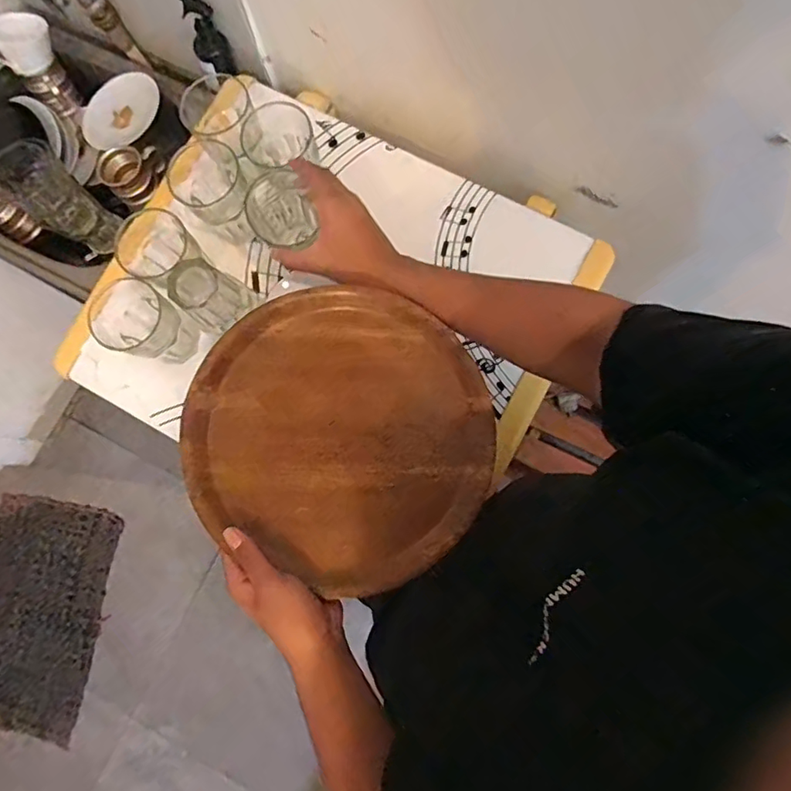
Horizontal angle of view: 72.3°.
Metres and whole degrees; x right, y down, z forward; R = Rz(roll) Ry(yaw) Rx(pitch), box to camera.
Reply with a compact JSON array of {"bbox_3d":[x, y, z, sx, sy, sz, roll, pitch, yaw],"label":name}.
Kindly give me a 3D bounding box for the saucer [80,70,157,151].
[{"bbox_3d":[-0.462,-0.478,0.914,0.083,0.014,0.145,41,96,-22],"label":"saucer"}]

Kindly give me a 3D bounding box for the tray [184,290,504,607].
[{"bbox_3d":[-0.050,0.032,0.524,0.287,0.033,0.272,0,79,1],"label":"tray"}]

